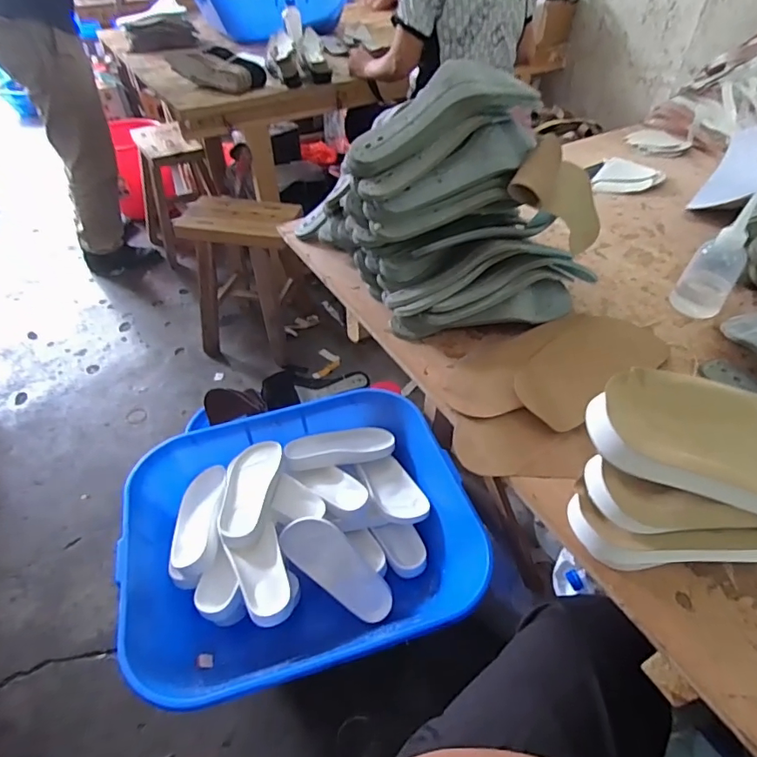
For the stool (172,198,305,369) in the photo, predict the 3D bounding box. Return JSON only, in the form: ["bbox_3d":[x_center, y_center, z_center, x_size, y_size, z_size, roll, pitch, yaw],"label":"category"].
[{"bbox_3d":[-0.406,-0.321,1.567,0.328,0.445,0.297,9,46,9],"label":"stool"}]

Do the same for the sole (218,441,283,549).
[{"bbox_3d":[-0.250,0.215,0.943,0.099,0.028,0.235,0,45,0],"label":"sole"}]

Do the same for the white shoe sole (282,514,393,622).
[{"bbox_3d":[-0.071,0.342,0.885,0.232,0.028,0.087,42,54,2],"label":"white shoe sole"}]

